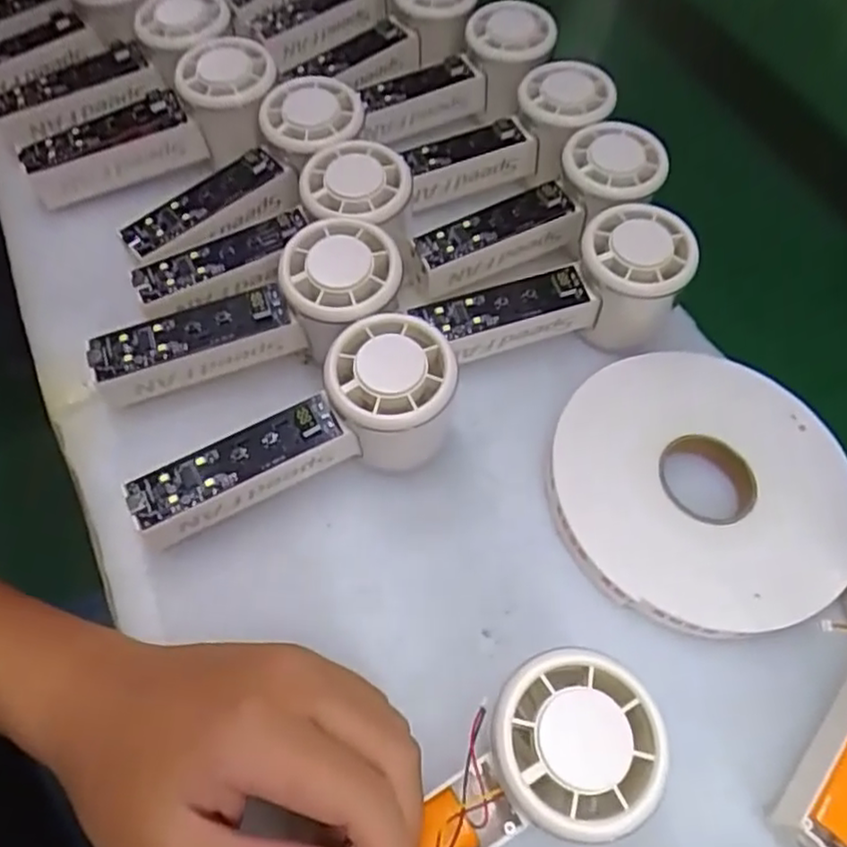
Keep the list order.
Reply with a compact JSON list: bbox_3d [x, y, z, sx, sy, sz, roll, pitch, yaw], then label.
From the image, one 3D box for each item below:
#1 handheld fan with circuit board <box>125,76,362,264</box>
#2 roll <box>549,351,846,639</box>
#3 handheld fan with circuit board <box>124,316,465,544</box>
[{"bbox_3d":[-0.095,-0.134,0.373,0.148,0.035,0.057,-44,70,-10],"label":"handheld fan with circuit board"},{"bbox_3d":[0.138,0.029,0.325,0.148,0.025,0.134,-5,59,-7],"label":"roll"},{"bbox_3d":[-0.058,0.001,0.305,0.149,0.059,0.055,-16,61,-13],"label":"handheld fan with circuit board"}]

